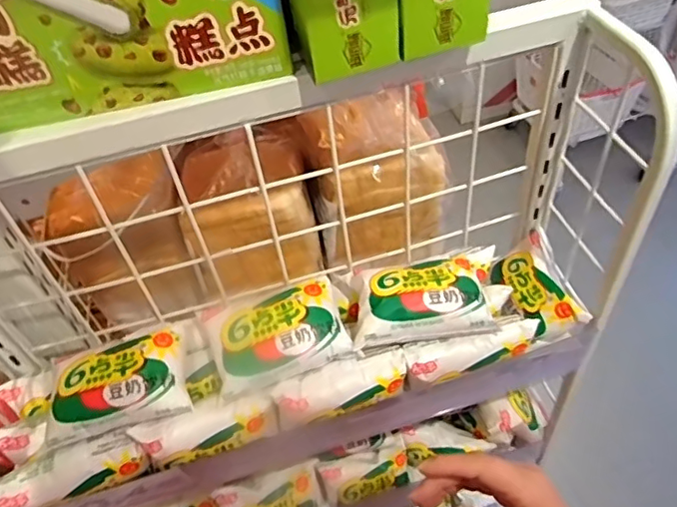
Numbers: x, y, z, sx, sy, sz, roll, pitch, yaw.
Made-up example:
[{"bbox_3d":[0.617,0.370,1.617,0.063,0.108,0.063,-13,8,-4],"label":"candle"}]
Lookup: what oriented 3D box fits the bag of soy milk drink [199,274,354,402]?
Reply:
[{"bbox_3d":[-0.045,0.048,0.407,0.091,0.031,0.076,-19,50,-10],"label":"bag of soy milk drink"}]

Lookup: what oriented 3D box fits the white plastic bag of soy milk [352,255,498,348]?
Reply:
[{"bbox_3d":[0.060,0.029,0.408,0.096,0.023,0.059,-7,49,0],"label":"white plastic bag of soy milk"}]

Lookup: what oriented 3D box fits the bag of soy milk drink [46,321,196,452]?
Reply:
[{"bbox_3d":[-0.150,0.089,0.391,0.090,0.025,0.062,-15,49,-7],"label":"bag of soy milk drink"}]

